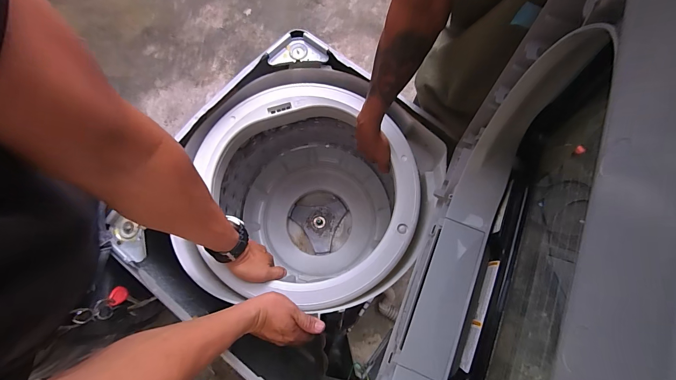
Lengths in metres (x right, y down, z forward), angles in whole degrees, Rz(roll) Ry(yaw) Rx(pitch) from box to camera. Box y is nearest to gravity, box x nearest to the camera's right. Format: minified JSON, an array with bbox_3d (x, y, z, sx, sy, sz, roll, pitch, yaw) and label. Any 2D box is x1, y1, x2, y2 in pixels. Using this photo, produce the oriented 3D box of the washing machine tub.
[{"bbox_3d":[-0.064,0.024,0.838,0.427,0.499,0.441,0,78,1],"label":"washing machine tub"}]

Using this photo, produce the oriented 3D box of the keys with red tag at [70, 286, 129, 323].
[{"bbox_3d":[-0.367,0.183,0.506,0.028,0.084,0.028,36,109,8],"label":"keys with red tag"}]

